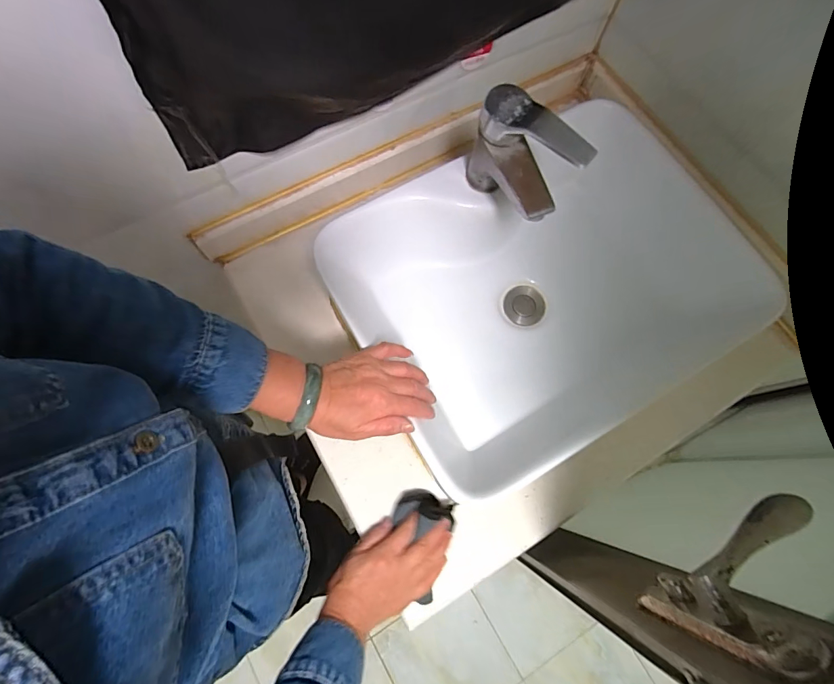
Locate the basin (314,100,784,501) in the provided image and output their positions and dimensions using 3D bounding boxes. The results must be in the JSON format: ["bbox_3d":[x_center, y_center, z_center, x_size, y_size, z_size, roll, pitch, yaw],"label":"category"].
[{"bbox_3d":[0.171,-0.078,0.578,0.472,0.162,0.370,-29,76,-10],"label":"basin"}]

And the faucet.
[{"bbox_3d":[0.110,-0.190,0.458,0.077,0.115,0.126,-41,79,-13],"label":"faucet"}]

